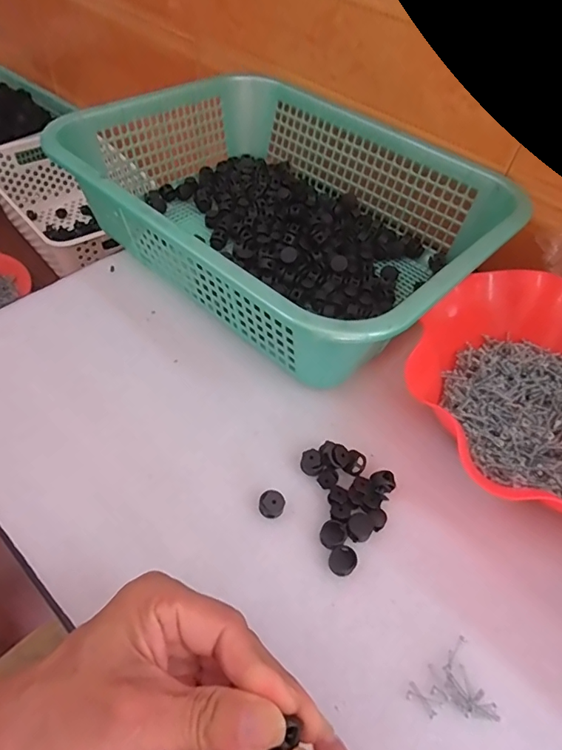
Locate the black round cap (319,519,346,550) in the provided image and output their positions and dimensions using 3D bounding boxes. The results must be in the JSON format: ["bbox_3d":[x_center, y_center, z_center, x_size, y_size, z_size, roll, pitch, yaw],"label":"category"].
[{"bbox_3d":[0.034,0.105,0.312,0.018,0.005,0.016,-29,60,-24],"label":"black round cap"}]

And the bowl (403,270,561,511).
[{"bbox_3d":[0.210,0.012,0.359,0.210,0.061,0.213,31,56,18],"label":"bowl"}]

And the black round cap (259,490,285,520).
[{"bbox_3d":[-0.006,0.088,0.321,0.017,0.011,0.017,2,52,-3],"label":"black round cap"}]

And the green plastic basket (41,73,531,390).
[{"bbox_3d":[0.004,-0.166,0.454,0.379,0.106,0.289,38,59,23],"label":"green plastic basket"}]

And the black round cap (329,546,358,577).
[{"bbox_3d":[0.040,0.119,0.303,0.018,0.007,0.017,2,52,-3],"label":"black round cap"}]

